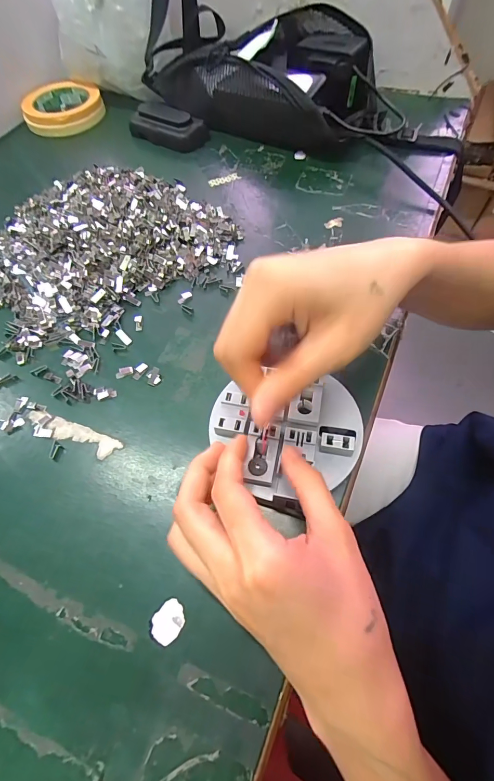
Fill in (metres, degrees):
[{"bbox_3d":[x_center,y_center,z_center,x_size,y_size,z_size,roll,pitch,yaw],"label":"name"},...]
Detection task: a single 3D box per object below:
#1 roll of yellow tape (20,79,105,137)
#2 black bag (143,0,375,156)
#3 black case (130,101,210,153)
[{"bbox_3d":[-0.264,-0.410,0.527,0.108,0.027,0.110,-2,60,3],"label":"roll of yellow tape"},{"bbox_3d":[0.009,-0.398,0.452,0.315,0.088,0.148,34,68,21],"label":"black bag"},{"bbox_3d":[-0.106,-0.338,0.463,0.109,0.027,0.039,20,64,14],"label":"black case"}]

